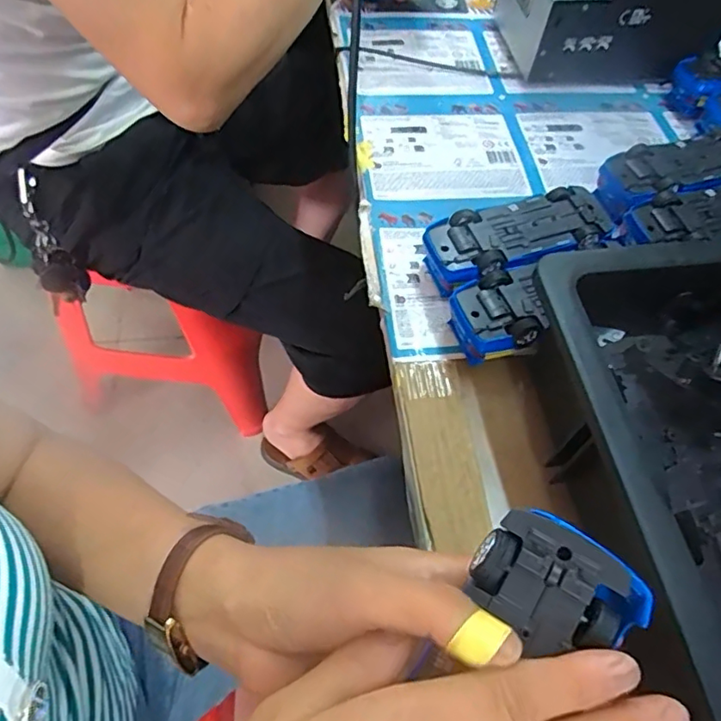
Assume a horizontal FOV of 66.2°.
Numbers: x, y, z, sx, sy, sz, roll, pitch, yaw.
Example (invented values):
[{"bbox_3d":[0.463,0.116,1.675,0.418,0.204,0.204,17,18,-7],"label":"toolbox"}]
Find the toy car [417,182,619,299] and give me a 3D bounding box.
[{"bbox_3d":[0.109,-0.080,0.395,0.124,0.044,0.059,-12,60,-9],"label":"toy car"}]

